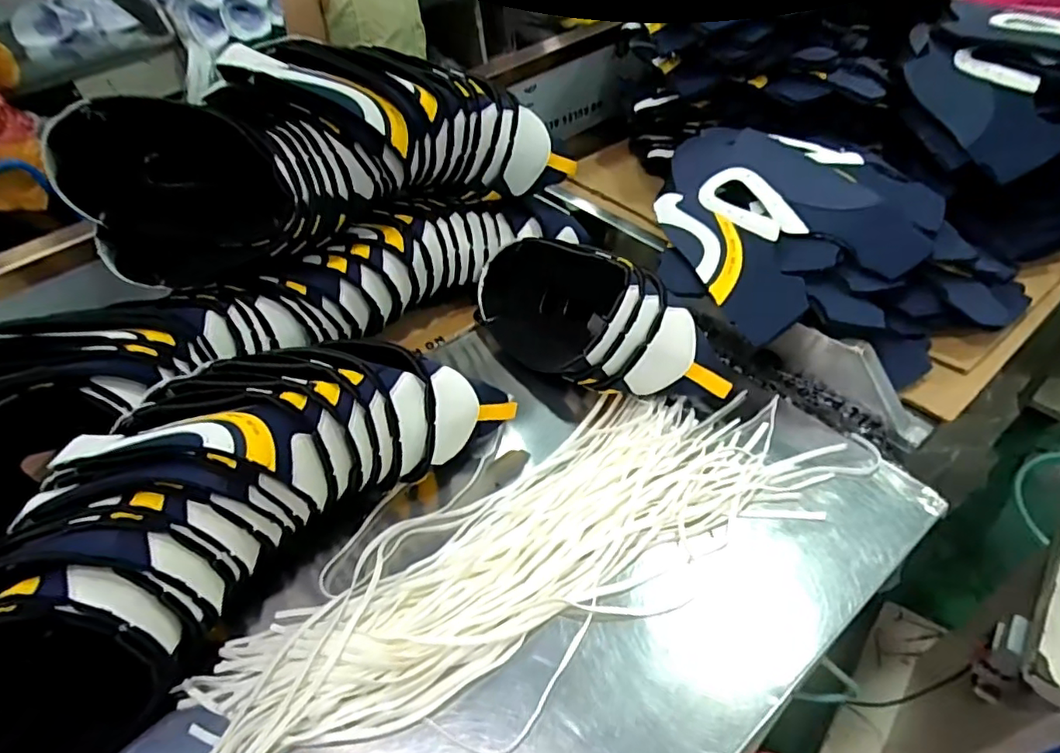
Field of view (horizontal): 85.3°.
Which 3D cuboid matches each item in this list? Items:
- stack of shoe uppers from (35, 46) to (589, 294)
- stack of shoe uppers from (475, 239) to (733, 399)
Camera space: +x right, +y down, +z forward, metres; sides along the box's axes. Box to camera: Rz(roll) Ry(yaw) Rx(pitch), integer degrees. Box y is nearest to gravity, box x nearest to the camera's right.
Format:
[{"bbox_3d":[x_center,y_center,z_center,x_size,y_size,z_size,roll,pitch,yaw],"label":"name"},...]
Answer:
[{"bbox_3d":[-0.227,-0.246,0.641,0.509,0.173,0.144,-23,47,-13],"label":"stack of shoe uppers"},{"bbox_3d":[0.065,-0.065,0.633,0.136,0.138,0.305,-38,43,-25],"label":"stack of shoe uppers"}]

